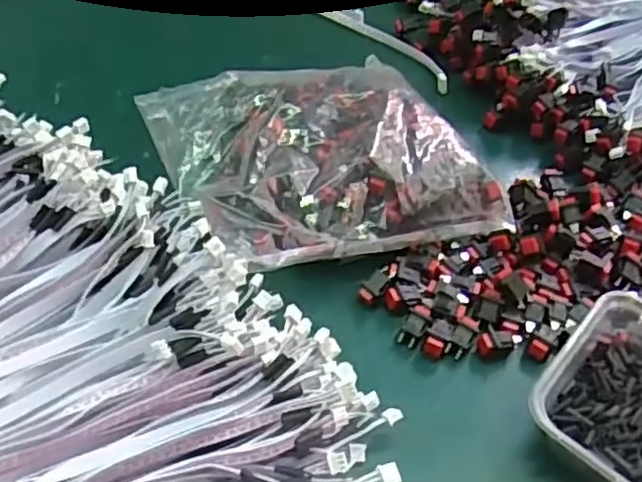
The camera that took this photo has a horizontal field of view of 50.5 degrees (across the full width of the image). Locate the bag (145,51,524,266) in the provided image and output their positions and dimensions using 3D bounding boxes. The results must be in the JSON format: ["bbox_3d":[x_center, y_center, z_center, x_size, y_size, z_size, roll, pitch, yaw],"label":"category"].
[{"bbox_3d":[0.000,-0.062,0.445,0.198,0.045,0.177,-11,51,-18],"label":"bag"}]

